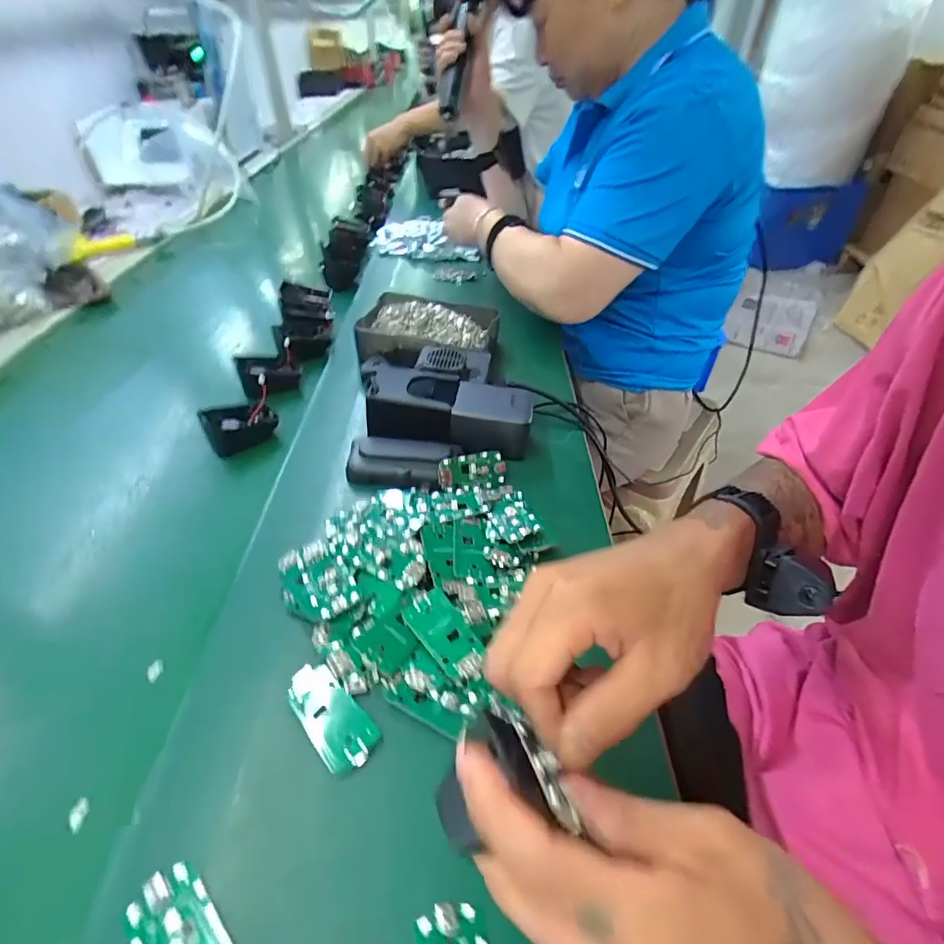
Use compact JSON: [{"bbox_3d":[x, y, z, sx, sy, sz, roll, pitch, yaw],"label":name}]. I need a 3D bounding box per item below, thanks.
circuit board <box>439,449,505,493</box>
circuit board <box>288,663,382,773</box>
[{"bbox_3d":[0.001,-0.001,0.444,0.063,0.032,0.005,-9,2,-19],"label":"circuit board"},{"bbox_3d":[-0.086,0.146,0.295,0.031,0.007,0.067,-33,52,-29],"label":"circuit board"}]

